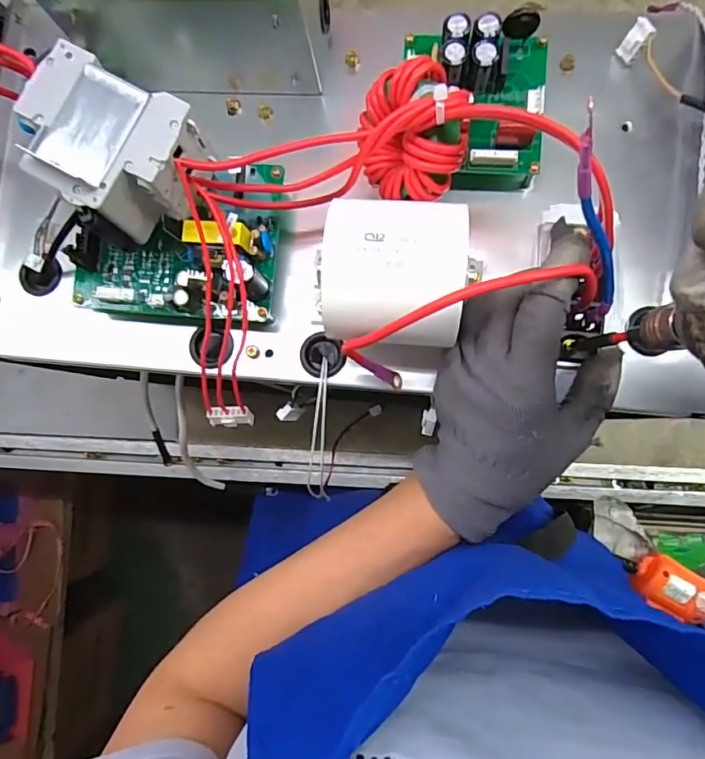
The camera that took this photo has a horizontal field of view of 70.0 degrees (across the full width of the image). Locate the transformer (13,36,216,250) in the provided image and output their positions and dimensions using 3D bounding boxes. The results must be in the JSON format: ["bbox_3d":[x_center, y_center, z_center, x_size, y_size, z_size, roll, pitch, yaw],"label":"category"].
[{"bbox_3d":[-0.123,-0.117,0.263,0.076,0.052,0.065,27,89,6],"label":"transformer"}]

